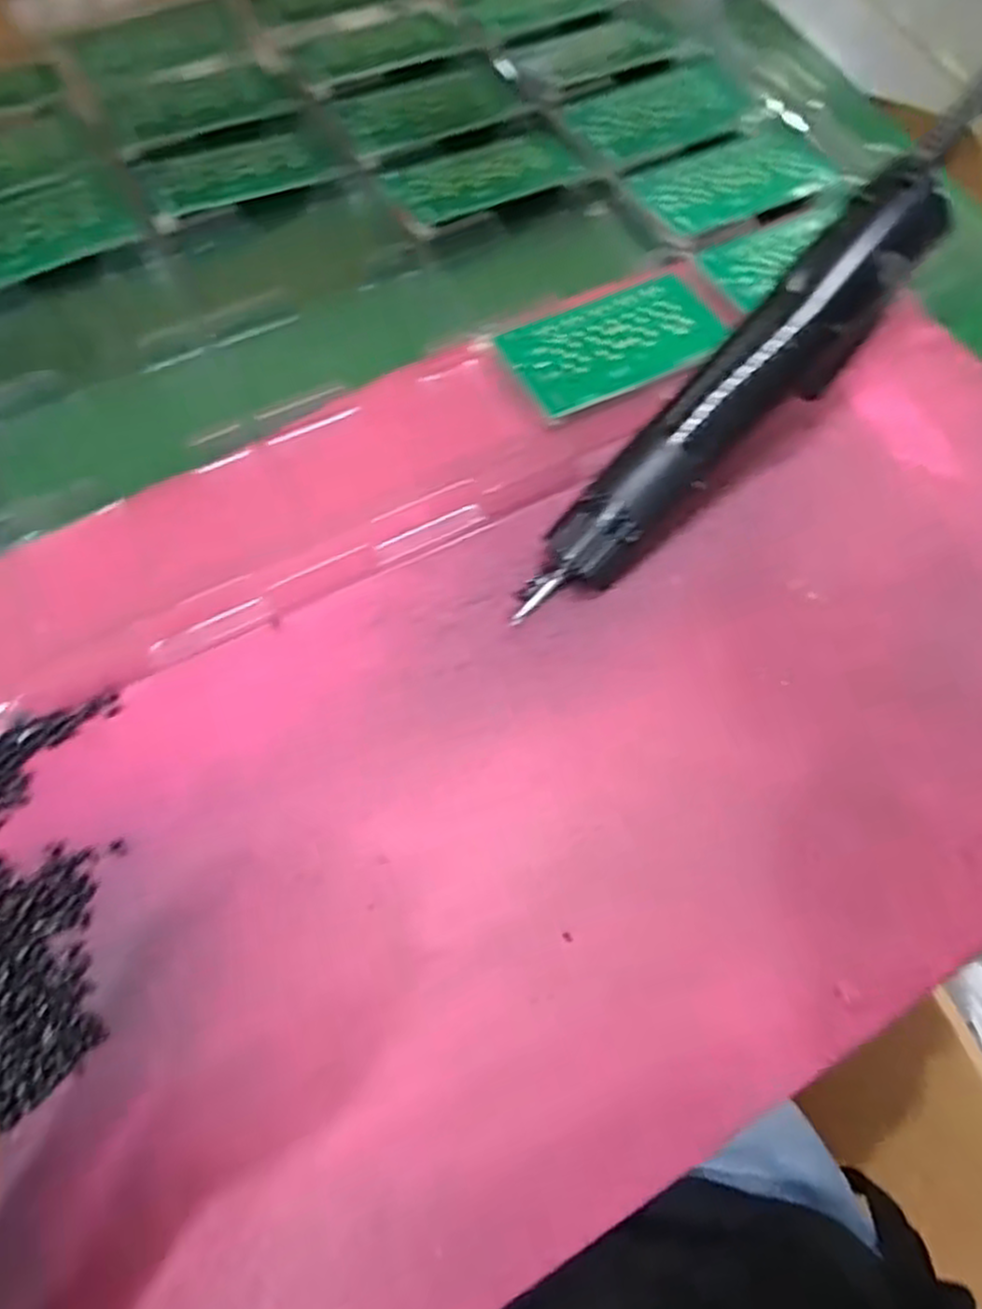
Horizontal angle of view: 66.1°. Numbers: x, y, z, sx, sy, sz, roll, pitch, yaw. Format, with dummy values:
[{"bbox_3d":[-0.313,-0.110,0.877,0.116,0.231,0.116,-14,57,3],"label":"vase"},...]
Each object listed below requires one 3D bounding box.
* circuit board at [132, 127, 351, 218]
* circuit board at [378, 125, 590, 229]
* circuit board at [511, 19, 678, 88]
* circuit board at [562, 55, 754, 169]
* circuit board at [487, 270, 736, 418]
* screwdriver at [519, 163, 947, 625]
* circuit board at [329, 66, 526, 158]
[{"bbox_3d":[-0.137,-0.269,0.417,0.109,0.004,0.049,-20,70,-9],"label":"circuit board"},{"bbox_3d":[-0.004,-0.264,0.415,0.103,0.004,0.049,-25,71,-11],"label":"circuit board"},{"bbox_3d":[0.065,-0.372,0.465,0.093,0.006,0.047,-23,71,-10],"label":"circuit board"},{"bbox_3d":[0.100,-0.318,0.439,0.105,0.004,0.060,-30,72,-12],"label":"circuit board"},{"bbox_3d":[0.062,-0.151,0.364,0.105,0.004,0.062,-26,66,-13],"label":"circuit board"},{"bbox_3d":[0.093,-0.098,0.302,0.215,0.030,0.034,-46,74,9],"label":"screwdriver"},{"bbox_3d":[-0.036,-0.319,0.440,0.105,0.004,0.054,-25,71,-11],"label":"circuit board"}]

